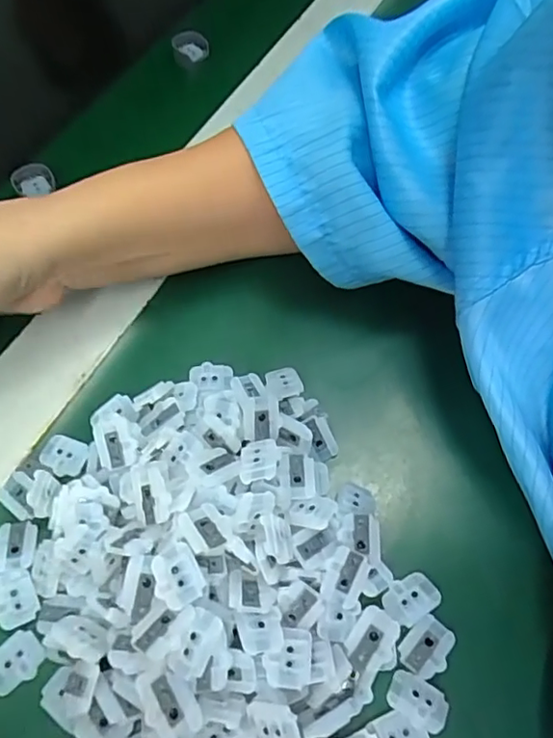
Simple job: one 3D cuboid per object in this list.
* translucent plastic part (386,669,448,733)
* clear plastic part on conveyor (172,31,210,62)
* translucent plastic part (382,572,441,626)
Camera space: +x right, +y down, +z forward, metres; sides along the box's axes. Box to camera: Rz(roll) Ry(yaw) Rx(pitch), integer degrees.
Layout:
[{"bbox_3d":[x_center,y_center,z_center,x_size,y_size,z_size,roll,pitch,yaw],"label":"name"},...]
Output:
[{"bbox_3d":[0.053,0.124,0.209,0.021,0.005,0.015,27,64,16],"label":"translucent plastic part"},{"bbox_3d":[-0.066,-0.250,0.432,0.026,0.016,0.016,-13,61,-6],"label":"clear plastic part on conveyor"},{"bbox_3d":[0.054,0.093,0.229,0.023,0.004,0.016,-31,64,-15],"label":"translucent plastic part"}]

